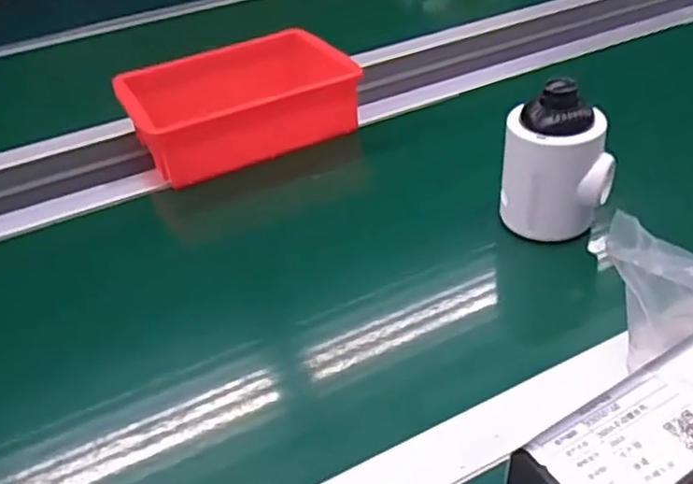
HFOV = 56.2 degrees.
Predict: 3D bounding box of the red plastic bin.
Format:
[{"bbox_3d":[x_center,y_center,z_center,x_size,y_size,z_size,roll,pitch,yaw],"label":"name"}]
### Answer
[{"bbox_3d":[-0.126,-0.162,0.759,0.246,0.075,0.159,-22,40,-20],"label":"red plastic bin"}]

